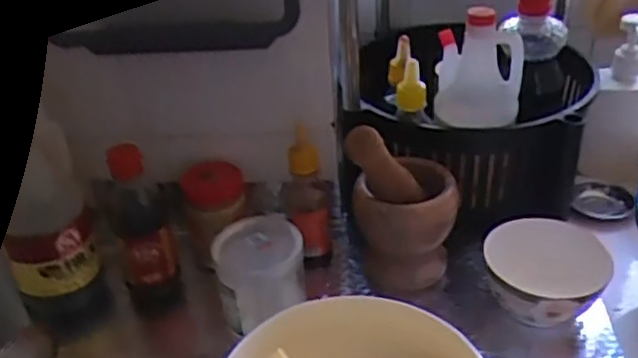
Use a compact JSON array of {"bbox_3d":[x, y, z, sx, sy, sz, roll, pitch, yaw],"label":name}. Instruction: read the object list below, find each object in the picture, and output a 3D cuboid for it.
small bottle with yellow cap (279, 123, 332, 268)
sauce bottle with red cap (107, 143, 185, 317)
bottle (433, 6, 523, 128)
[{"bbox_3d":[-0.012,0.022,0.721,0.051,0.143,0.062,-6,34,-2],"label":"small bottle with yellow cap"},{"bbox_3d":[-0.178,0.061,0.690,0.058,0.191,0.056,-19,36,-20],"label":"sauce bottle with red cap"},{"bbox_3d":[0.163,-0.108,0.691,0.083,0.116,0.057,11,37,22],"label":"bottle"}]

